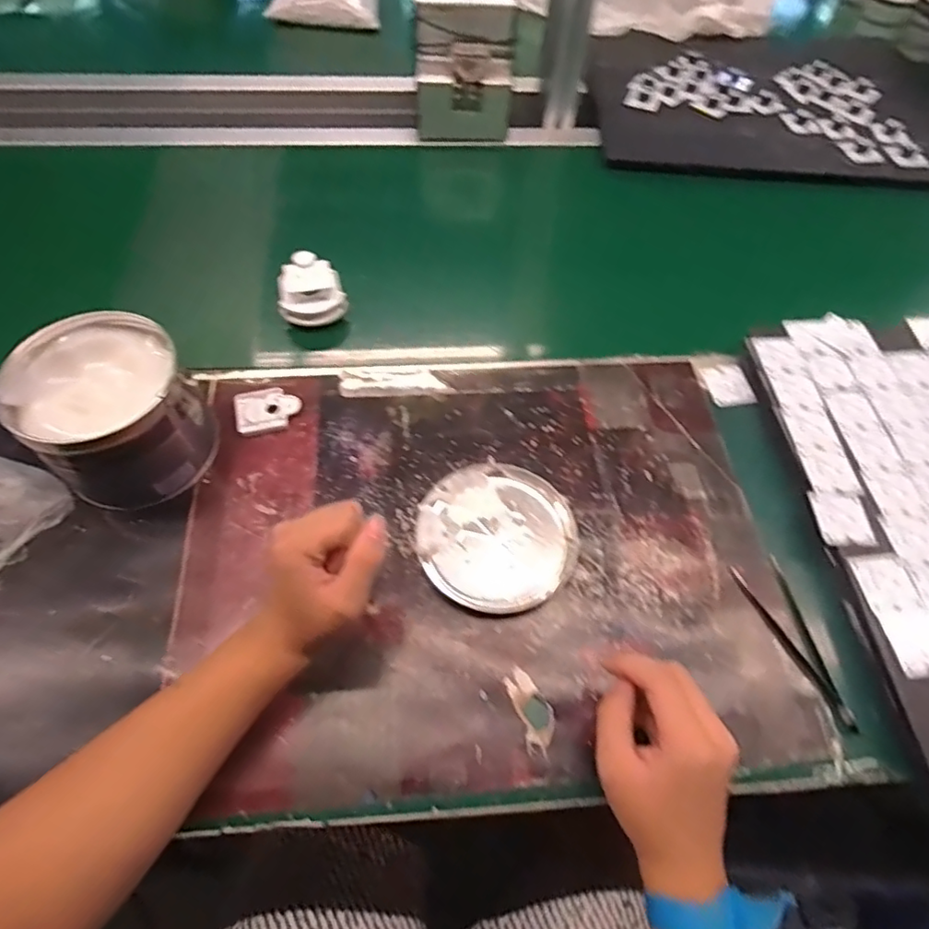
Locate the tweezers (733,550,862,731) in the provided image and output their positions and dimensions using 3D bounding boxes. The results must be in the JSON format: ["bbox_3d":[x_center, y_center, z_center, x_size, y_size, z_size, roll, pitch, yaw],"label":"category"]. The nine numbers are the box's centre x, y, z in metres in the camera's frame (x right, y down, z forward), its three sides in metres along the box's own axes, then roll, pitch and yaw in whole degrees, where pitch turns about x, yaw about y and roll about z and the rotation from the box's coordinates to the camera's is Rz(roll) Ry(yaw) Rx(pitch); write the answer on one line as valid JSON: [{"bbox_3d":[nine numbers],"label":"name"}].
[{"bbox_3d":[0.257,0.136,0.457,0.042,0.005,0.132,-13,60,-8],"label":"tweezers"}]

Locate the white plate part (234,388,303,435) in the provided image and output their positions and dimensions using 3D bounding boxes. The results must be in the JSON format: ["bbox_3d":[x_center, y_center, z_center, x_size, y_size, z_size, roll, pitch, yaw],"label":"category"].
[{"bbox_3d":[-0.181,-0.051,0.549,0.056,0.014,0.046,-12,60,-7],"label":"white plate part"}]

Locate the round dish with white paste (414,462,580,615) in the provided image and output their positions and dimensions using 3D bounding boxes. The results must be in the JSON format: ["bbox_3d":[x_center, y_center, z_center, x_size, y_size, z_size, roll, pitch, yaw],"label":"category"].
[{"bbox_3d":[0.028,0.056,0.492,0.127,0.015,0.126,0,59,0],"label":"round dish with white paste"}]

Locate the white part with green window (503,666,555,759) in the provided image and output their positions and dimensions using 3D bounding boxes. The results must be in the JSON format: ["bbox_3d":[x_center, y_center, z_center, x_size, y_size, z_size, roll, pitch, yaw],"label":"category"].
[{"bbox_3d":[0.049,0.176,0.426,0.026,0.004,0.059,-16,60,-9],"label":"white part with green window"}]

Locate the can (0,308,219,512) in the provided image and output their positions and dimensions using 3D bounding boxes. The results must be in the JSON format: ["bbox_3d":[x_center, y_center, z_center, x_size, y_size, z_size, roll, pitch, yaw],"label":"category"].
[{"bbox_3d":[-0.284,-0.042,0.491,0.127,0.101,0.124,0,59,0],"label":"can"}]

